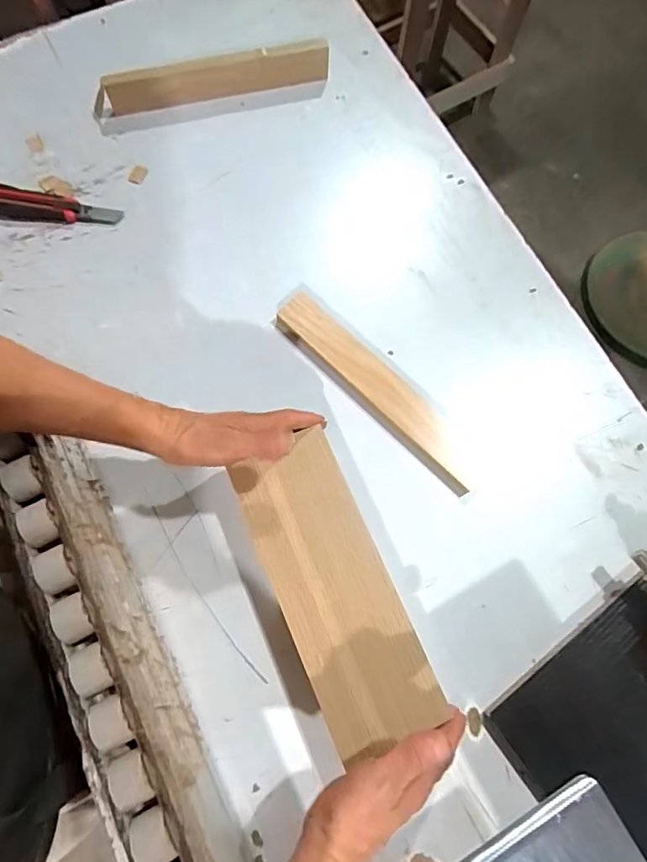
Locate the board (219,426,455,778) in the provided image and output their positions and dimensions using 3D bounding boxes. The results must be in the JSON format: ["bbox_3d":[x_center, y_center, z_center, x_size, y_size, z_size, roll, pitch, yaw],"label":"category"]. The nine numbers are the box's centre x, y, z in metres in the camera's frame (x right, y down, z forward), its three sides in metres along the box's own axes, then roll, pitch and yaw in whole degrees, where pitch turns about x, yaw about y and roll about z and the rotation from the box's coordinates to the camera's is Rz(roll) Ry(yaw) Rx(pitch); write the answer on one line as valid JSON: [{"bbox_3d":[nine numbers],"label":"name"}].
[{"bbox_3d":[0.008,0.145,0.466,0.106,0.008,0.278,-22,76,-7],"label":"board"}]

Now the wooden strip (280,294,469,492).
[{"bbox_3d":[0.065,-0.052,0.561,0.283,0.028,0.058,43,78,9],"label":"wooden strip"}]

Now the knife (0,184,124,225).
[{"bbox_3d":[-0.339,-0.277,0.607,0.169,0.016,0.039,5,75,0],"label":"knife"}]

